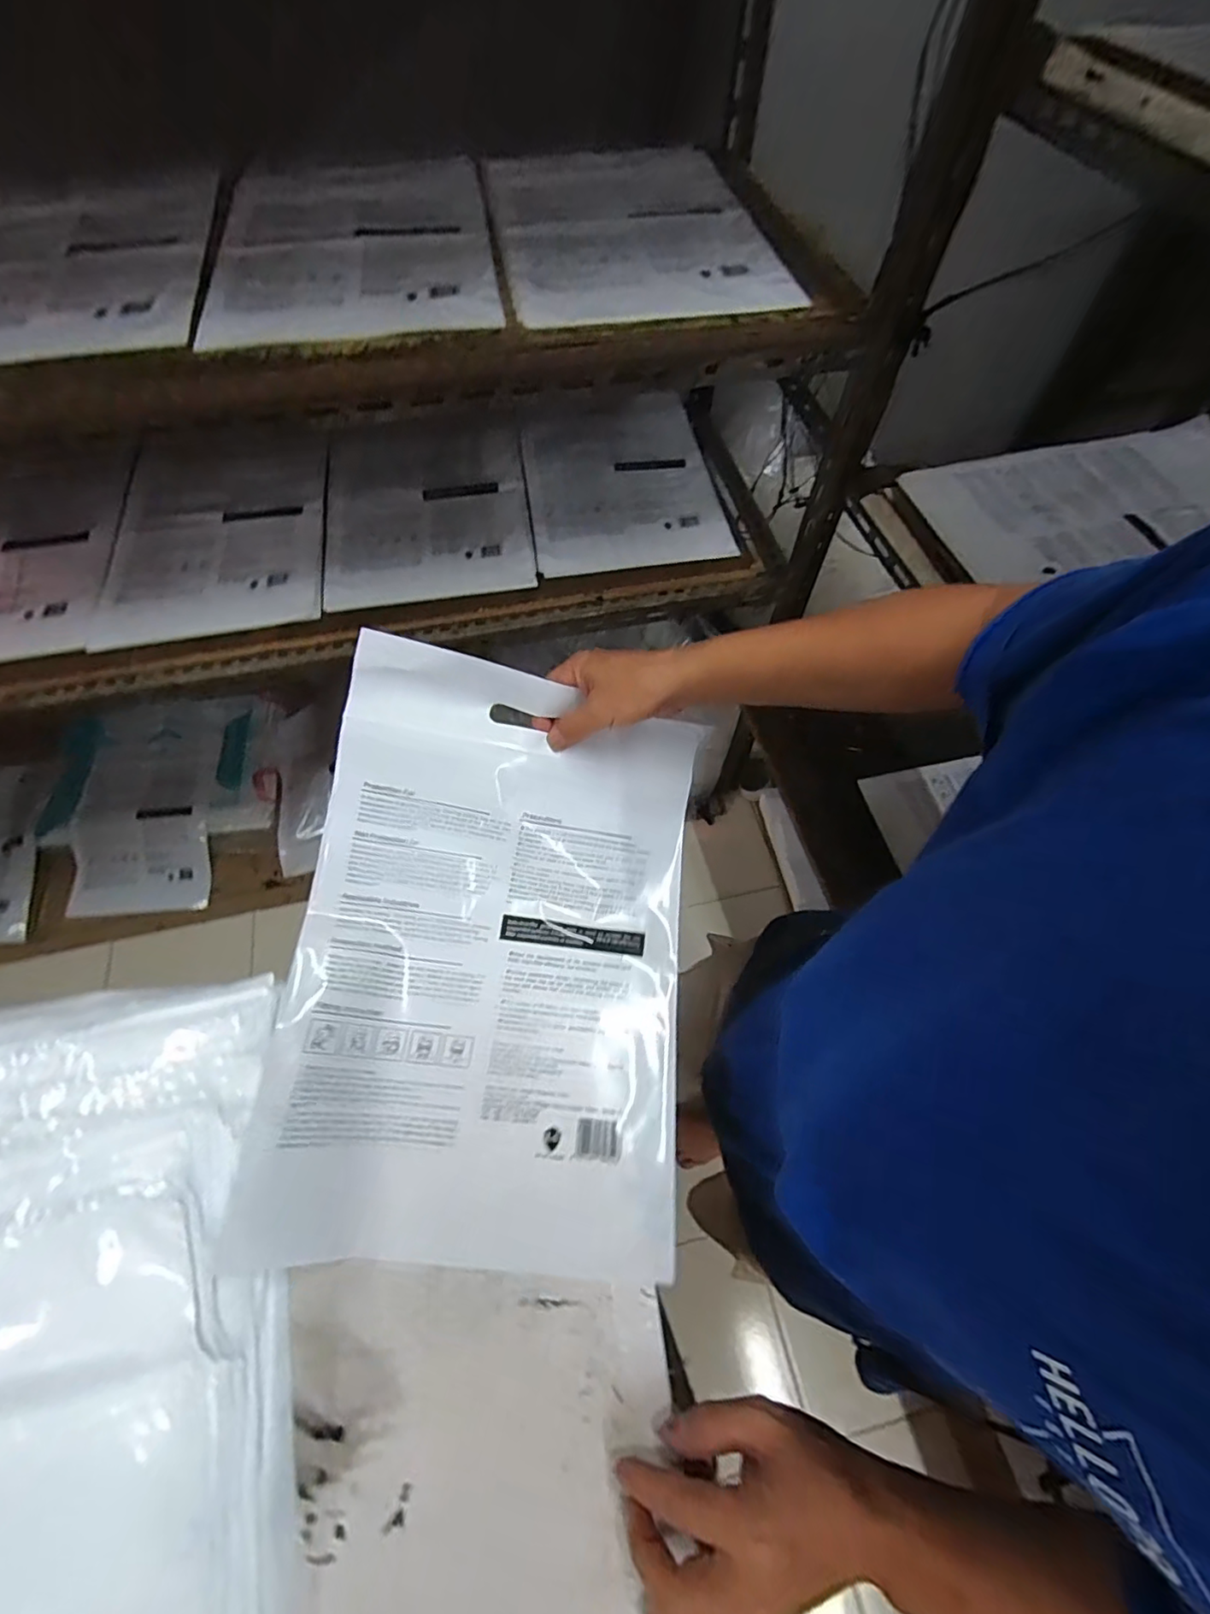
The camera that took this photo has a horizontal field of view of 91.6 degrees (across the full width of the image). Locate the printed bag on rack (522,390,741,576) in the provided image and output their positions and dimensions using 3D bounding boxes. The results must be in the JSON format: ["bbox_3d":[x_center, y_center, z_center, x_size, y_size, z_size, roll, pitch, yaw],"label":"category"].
[{"bbox_3d":[0.019,-0.550,0.951,0.298,0.038,0.445,-9,62,-5],"label":"printed bag on rack"}]

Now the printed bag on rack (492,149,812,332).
[{"bbox_3d":[0.033,-0.708,0.714,0.313,0.026,0.465,-9,62,-5],"label":"printed bag on rack"}]

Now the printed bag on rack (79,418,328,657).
[{"bbox_3d":[-0.585,-0.418,0.881,0.317,0.047,0.391,-7,62,-4],"label":"printed bag on rack"}]

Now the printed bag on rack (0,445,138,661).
[{"bbox_3d":[-0.871,-0.345,0.847,0.301,0.055,0.362,-4,70,-6],"label":"printed bag on rack"}]

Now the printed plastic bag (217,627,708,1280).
[{"bbox_3d":[-0.079,0.105,0.451,0.294,0.068,0.425,11,74,-11],"label":"printed plastic bag"}]

